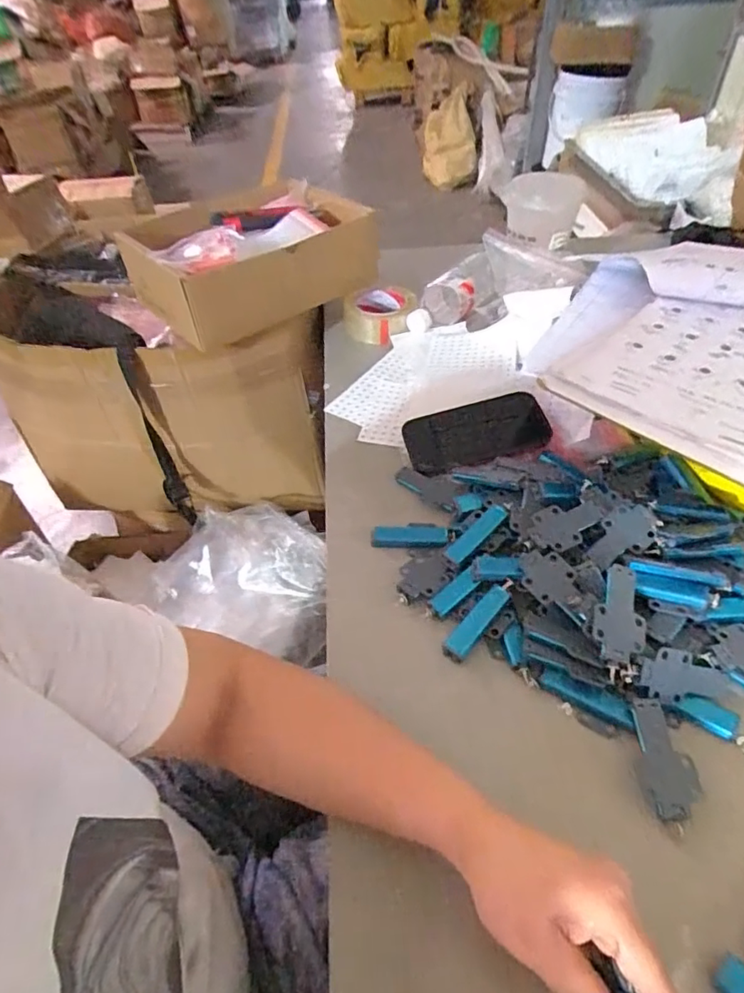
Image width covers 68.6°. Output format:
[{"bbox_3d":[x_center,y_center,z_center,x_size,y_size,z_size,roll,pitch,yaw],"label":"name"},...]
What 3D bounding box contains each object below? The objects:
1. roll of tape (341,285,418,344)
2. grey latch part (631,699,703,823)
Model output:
[{"bbox_3d":[0.012,-0.288,0.849,0.109,0.043,0.108,-3,46,0],"label":"roll of tape"},{"bbox_3d":[0.214,0.192,0.402,0.037,0.010,0.079,-4,59,0],"label":"grey latch part"}]

